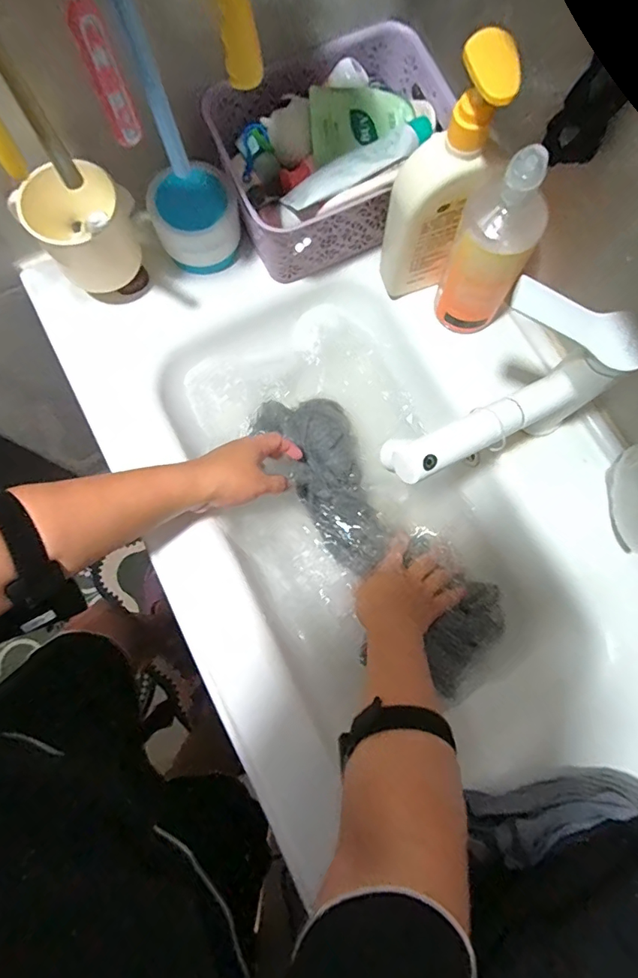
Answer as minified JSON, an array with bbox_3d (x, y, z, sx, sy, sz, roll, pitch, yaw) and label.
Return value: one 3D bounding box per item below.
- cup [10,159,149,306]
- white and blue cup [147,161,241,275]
[{"bbox_3d":[-0.221,-0.242,0.458,0.100,0.118,0.080,-28,79,-8],"label":"cup"},{"bbox_3d":[-0.130,-0.280,0.495,0.083,0.078,0.079,0,77,-2],"label":"white and blue cup"}]

